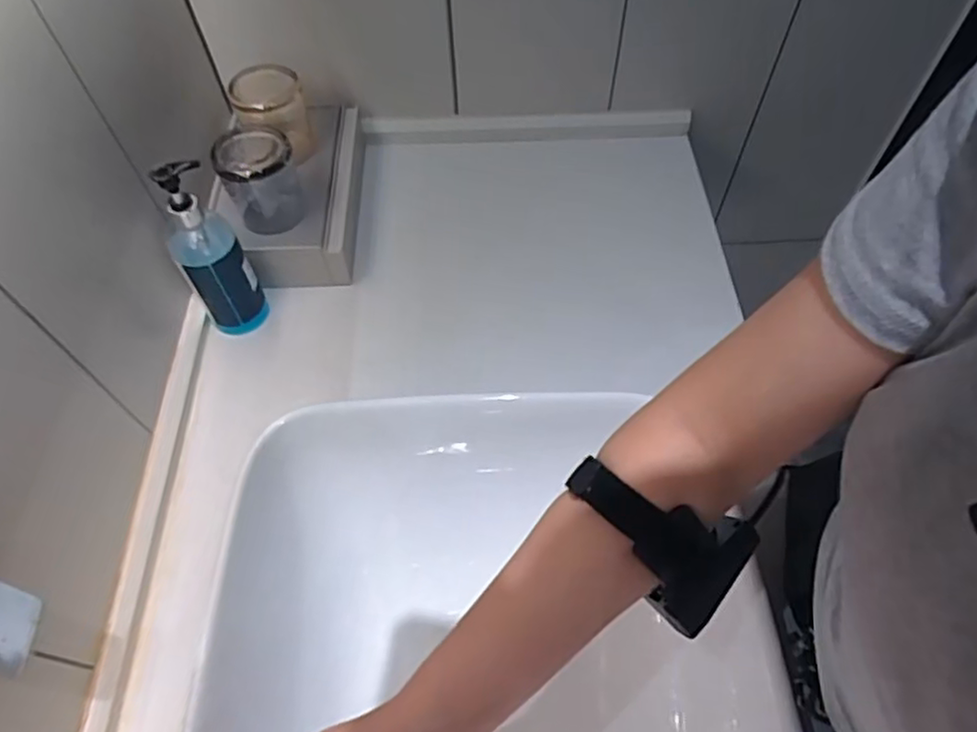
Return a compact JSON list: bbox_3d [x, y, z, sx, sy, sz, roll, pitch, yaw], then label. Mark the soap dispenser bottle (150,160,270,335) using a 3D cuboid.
[{"bbox_3d":[-0.272,-0.108,0.636,0.062,0.197,0.054,-32,63,-17],"label":"soap dispenser bottle"}]

